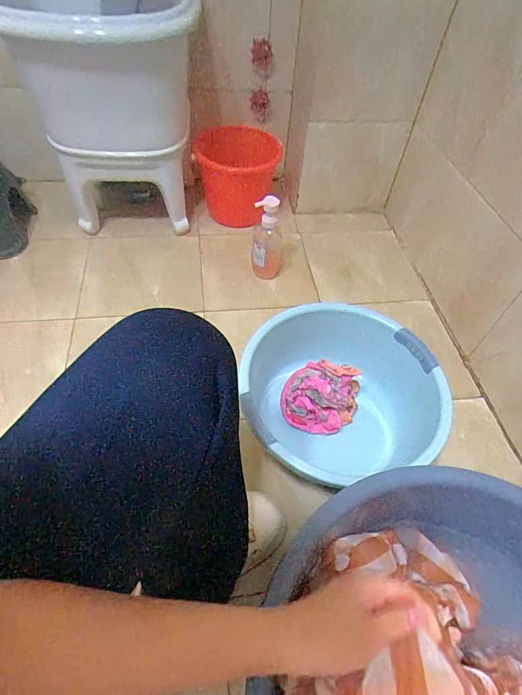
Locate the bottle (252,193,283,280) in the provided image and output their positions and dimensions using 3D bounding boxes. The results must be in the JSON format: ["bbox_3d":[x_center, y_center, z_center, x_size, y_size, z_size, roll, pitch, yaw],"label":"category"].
[{"bbox_3d":[0.018,-0.262,0.952,0.077,0.211,0.072,4,56,0],"label":"bottle"}]

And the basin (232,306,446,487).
[{"bbox_3d":[0.157,0.091,0.758,0.313,0.176,0.304,1,56,-2],"label":"basin"}]

